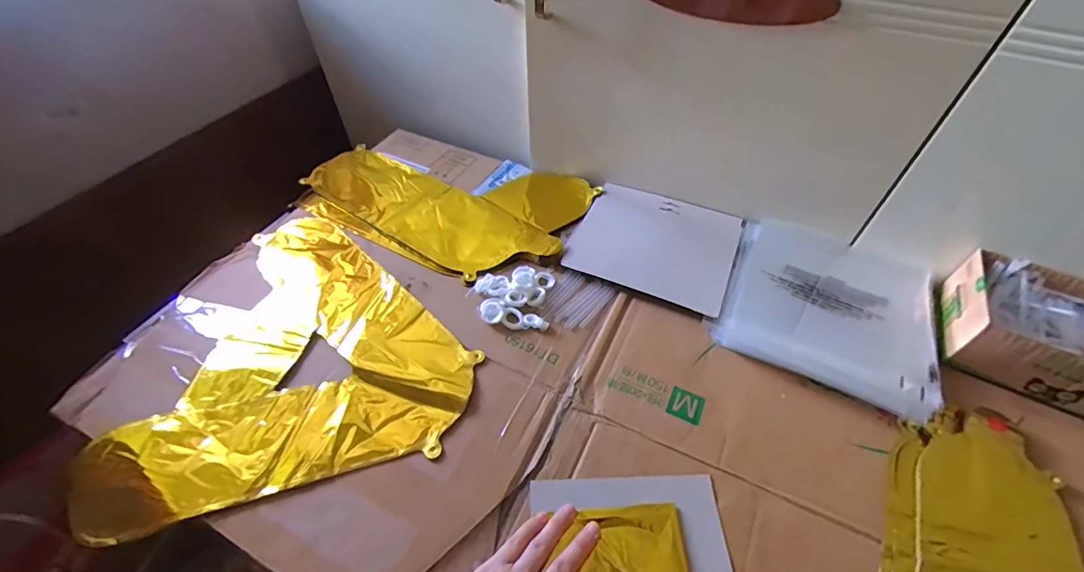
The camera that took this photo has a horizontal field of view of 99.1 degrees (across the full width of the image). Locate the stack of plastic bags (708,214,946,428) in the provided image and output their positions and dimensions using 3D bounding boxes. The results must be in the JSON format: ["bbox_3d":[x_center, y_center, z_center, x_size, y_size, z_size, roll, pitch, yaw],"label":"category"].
[{"bbox_3d":[0.332,0.016,0.536,0.217,0.020,0.221,25,55,19],"label":"stack of plastic bags"}]

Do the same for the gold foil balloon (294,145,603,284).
[{"bbox_3d":[-0.148,-0.129,0.673,0.401,0.029,0.238,22,55,17],"label":"gold foil balloon"}]

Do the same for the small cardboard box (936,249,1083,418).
[{"bbox_3d":[0.532,0.053,0.476,0.185,0.064,0.140,21,54,16],"label":"small cardboard box"}]

